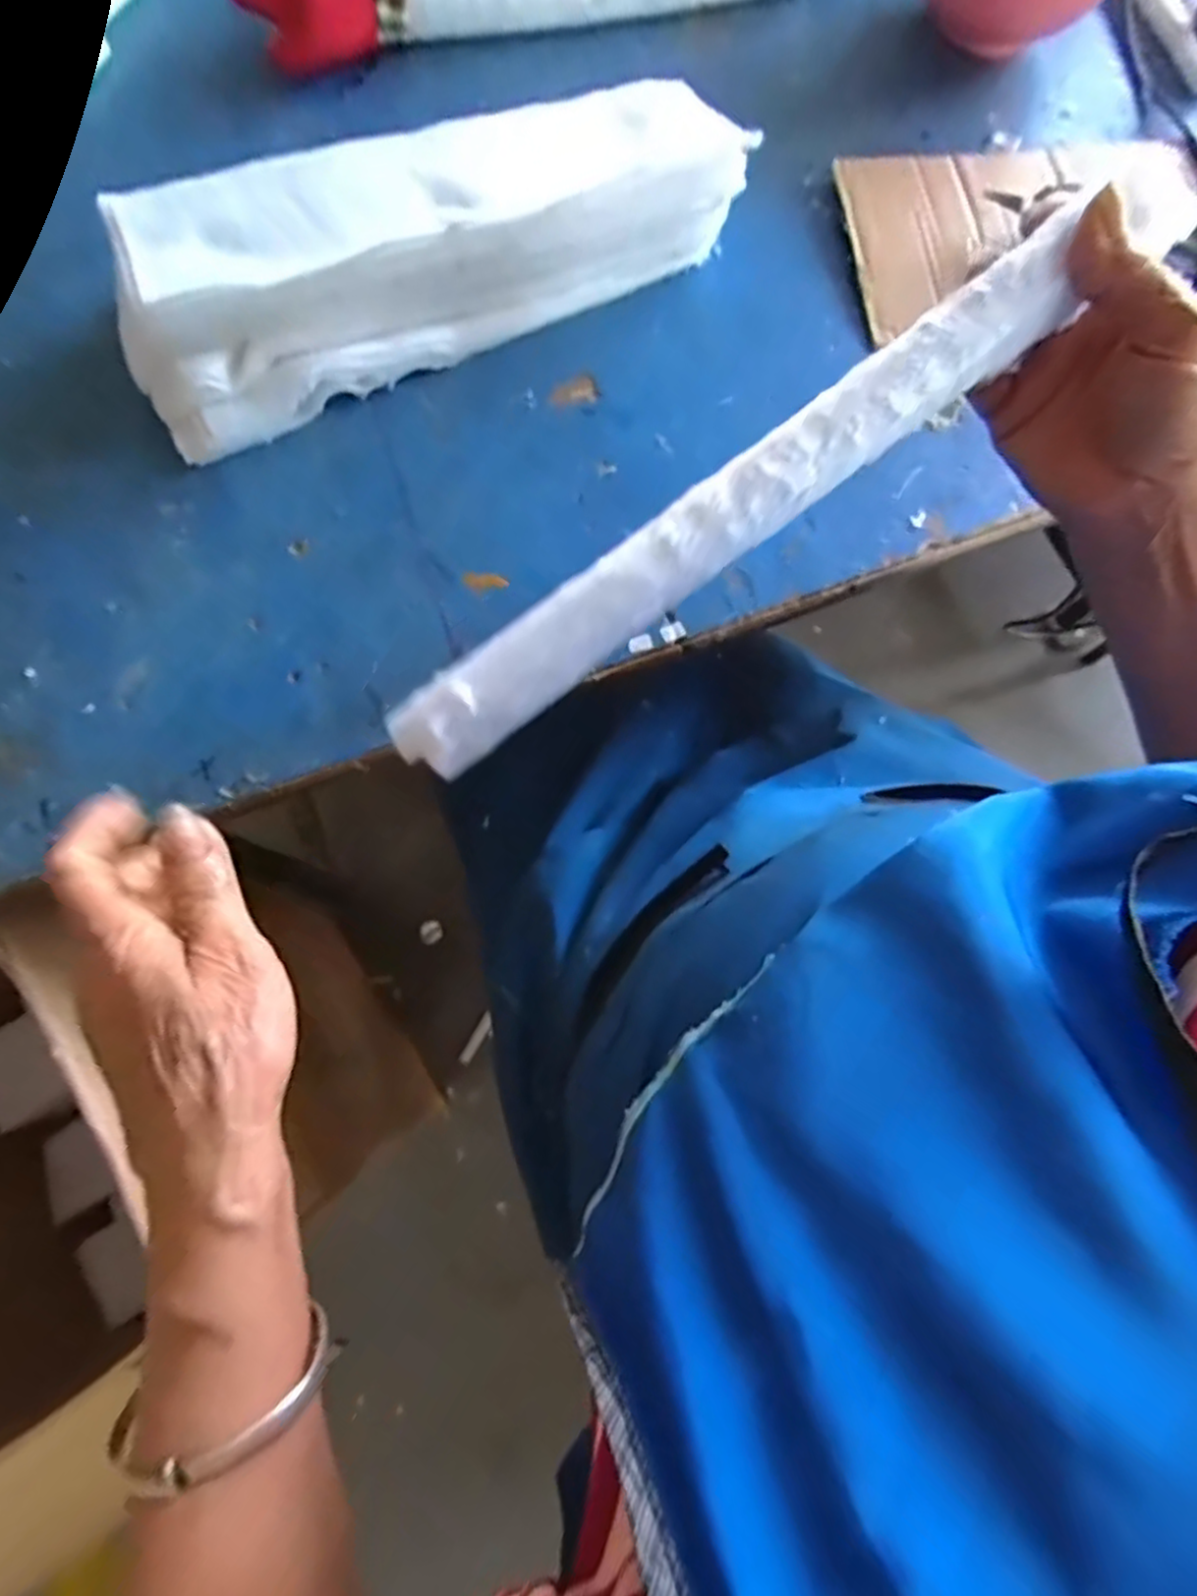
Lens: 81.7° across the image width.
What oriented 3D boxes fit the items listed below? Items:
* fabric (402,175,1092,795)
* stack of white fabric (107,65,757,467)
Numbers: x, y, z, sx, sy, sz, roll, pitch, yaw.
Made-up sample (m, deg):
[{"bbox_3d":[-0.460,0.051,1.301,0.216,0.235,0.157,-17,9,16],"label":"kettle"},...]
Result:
[{"bbox_3d":[0.047,-0.104,0.254,0.290,0.019,0.028,-36,79,3],"label":"fabric"},{"bbox_3d":[-0.096,-0.324,0.400,0.362,0.059,0.123,-26,78,-8],"label":"stack of white fabric"}]

